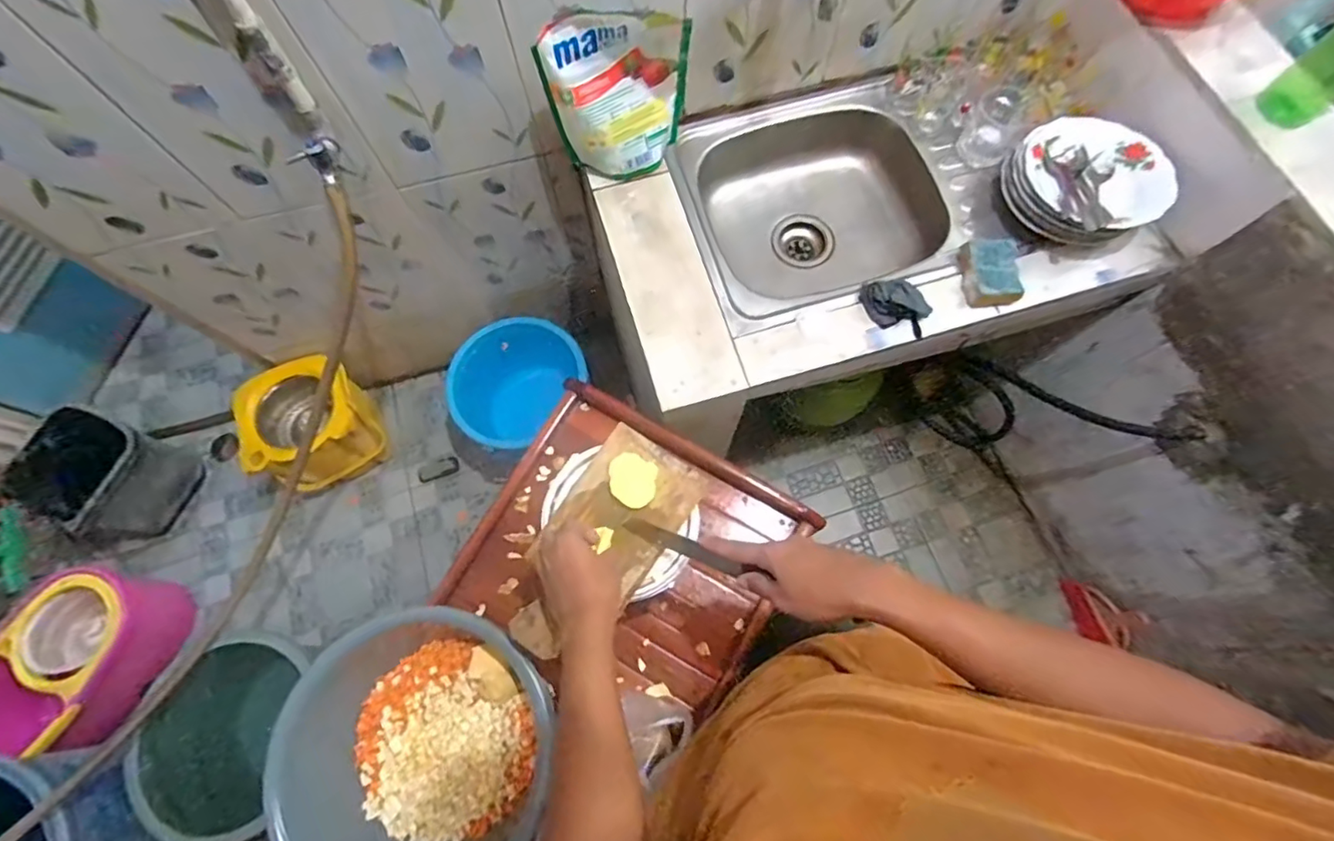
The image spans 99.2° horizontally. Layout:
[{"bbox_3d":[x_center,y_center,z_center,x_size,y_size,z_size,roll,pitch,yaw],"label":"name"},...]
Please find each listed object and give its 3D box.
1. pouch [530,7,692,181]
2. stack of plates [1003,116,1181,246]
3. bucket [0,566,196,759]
[{"bbox_3d":[-0.067,-0.454,0.807,0.197,0.219,0.071,-8,73,-2],"label":"pouch"},{"bbox_3d":[0.622,-0.355,0.860,0.179,0.090,0.198,-32,75,-9],"label":"stack of plates"},{"bbox_3d":[-1.290,0.514,1.265,0.250,0.317,0.346,-5,73,-1],"label":"bucket"}]

